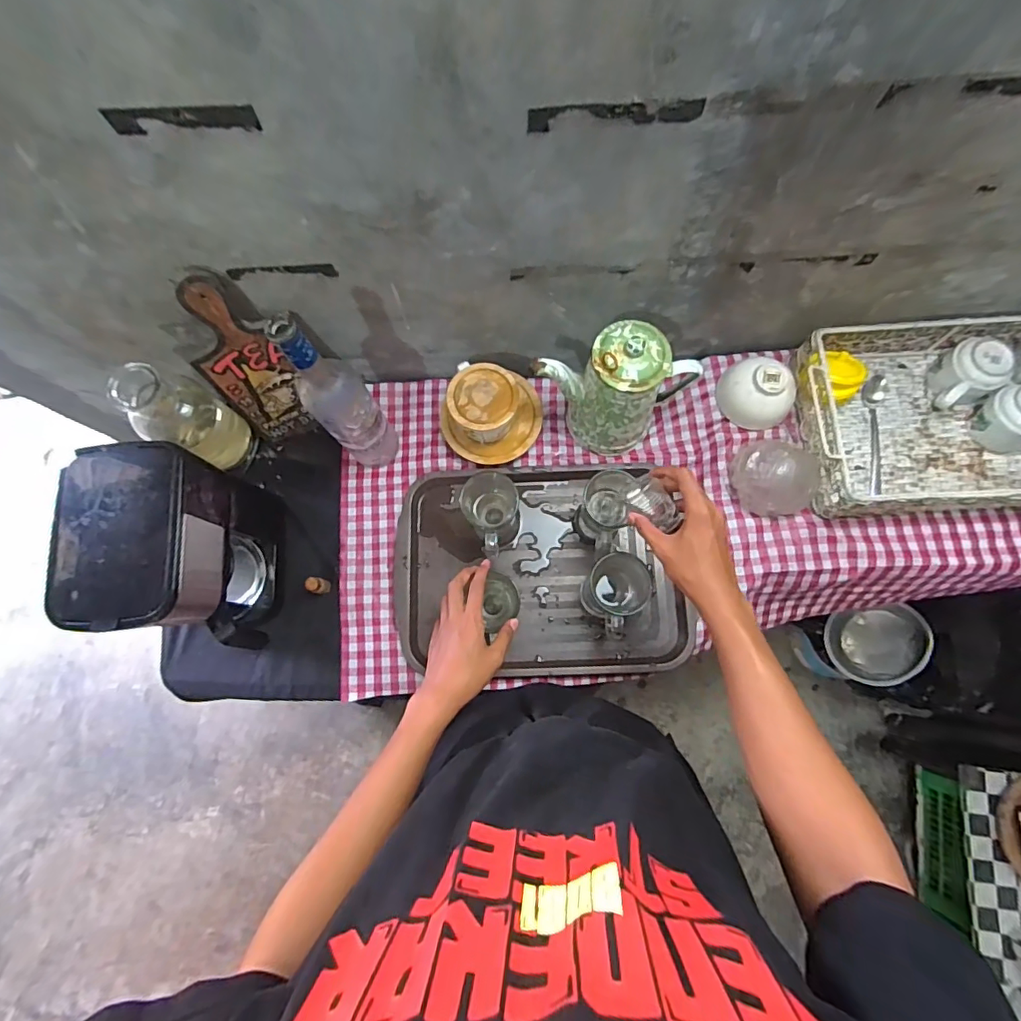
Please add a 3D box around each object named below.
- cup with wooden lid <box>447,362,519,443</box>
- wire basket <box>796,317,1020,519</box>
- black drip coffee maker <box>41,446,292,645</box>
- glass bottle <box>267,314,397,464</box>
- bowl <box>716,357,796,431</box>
[{"bbox_3d":[-0.039,-0.153,0.752,0.094,0.079,0.102,0,77,2],"label":"cup with wooden lid"},{"bbox_3d":[0.637,-0.134,0.724,0.435,0.087,0.267,-2,77,1],"label":"wire basket"},{"bbox_3d":[-0.408,0.050,0.661,0.139,0.277,0.237,-2,77,1],"label":"black drip coffee maker"},{"bbox_3d":[-0.216,-0.140,0.660,0.074,0.340,0.074,-30,78,-5],"label":"glass bottle"},{"bbox_3d":[0.364,-0.176,0.751,0.111,0.059,0.093,40,81,10],"label":"bowl"}]

